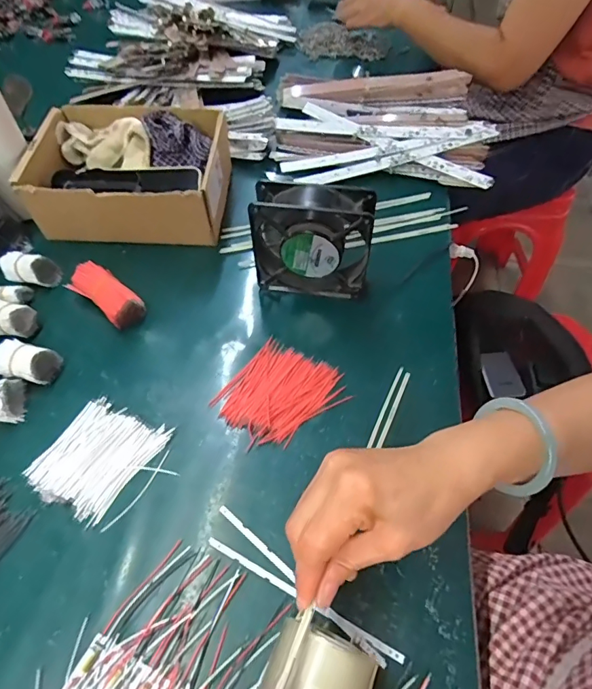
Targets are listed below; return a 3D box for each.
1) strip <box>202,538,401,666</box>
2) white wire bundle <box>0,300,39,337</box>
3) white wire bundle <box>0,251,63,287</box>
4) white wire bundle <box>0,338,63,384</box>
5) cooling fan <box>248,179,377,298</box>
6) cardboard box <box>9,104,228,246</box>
[{"bbox_3d":[0.003,0.186,0.341,0.161,0.005,0.006,24,58,16],"label":"strip"},{"bbox_3d":[-0.304,-0.024,0.485,0.055,0.035,0.042,12,56,9],"label":"white wire bundle"},{"bbox_3d":[-0.303,-0.085,0.520,0.062,0.028,0.028,9,55,7],"label":"white wire bundle"},{"bbox_3d":[-0.265,0.018,0.451,0.050,0.030,0.033,8,55,6],"label":"white wire bundle"},{"bbox_3d":[0.016,-0.107,0.481,0.118,0.120,0.039,6,55,4],"label":"cooling fan"},{"bbox_3d":[-0.202,-0.213,0.575,0.216,0.086,0.171,1,54,-1],"label":"cardboard box"}]

